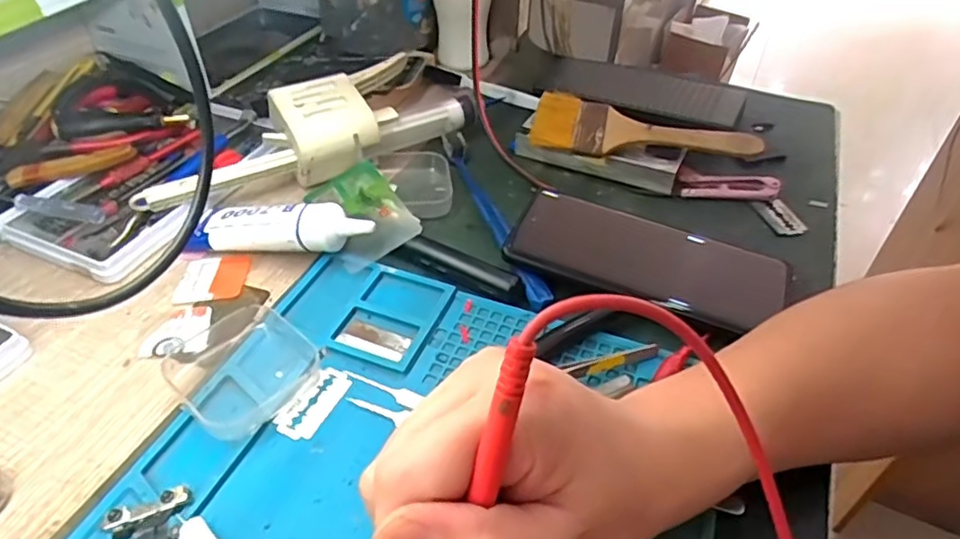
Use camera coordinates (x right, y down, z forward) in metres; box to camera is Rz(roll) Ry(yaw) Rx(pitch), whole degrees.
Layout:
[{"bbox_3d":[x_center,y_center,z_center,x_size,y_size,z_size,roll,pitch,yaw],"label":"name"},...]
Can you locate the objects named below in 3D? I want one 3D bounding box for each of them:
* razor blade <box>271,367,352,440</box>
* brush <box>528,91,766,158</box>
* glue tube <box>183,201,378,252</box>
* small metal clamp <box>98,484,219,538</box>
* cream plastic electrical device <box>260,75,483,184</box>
[{"bbox_3d":[-0.083,0.066,0.310,0.022,0.004,0.041,22,46,20],"label":"razor blade"},{"bbox_3d":[0.121,-0.102,0.456,0.161,0.013,0.061,13,50,12],"label":"brush"},{"bbox_3d":[-0.126,-0.025,0.386,0.122,0.020,0.030,0,72,14],"label":"glue tube"},{"bbox_3d":[-0.129,0.111,0.255,0.052,0.007,0.031,34,51,30],"label":"small metal clamp"},{"bbox_3d":[-0.079,-0.112,0.465,0.146,0.053,0.058,-24,49,-26],"label":"cream plastic electrical device"}]

